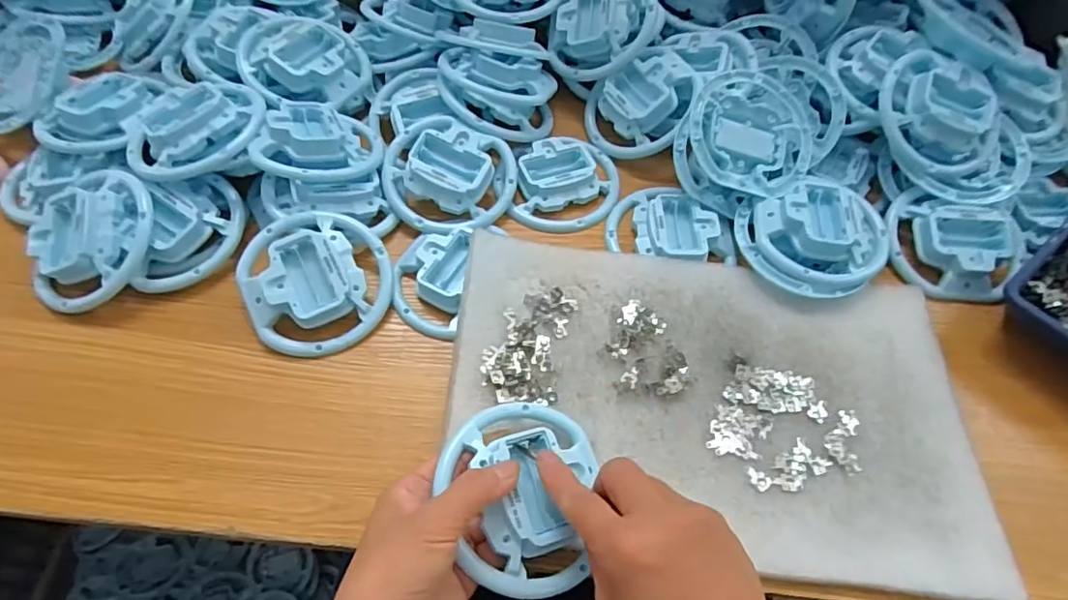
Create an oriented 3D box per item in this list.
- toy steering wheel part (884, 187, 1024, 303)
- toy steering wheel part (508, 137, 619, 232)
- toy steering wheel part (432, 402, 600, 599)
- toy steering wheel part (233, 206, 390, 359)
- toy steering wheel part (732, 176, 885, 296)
[{"bbox_3d":[0.324,-0.048,0.441,0.103,0.029,0.095,-38,67,-23],"label":"toy steering wheel part"},{"bbox_3d":[0.027,-0.097,0.474,0.085,0.024,0.081,4,58,0],"label":"toy steering wheel part"},{"bbox_3d":[-0.010,0.104,0.319,0.086,0.027,0.103,8,58,3],"label":"toy steering wheel part"},{"bbox_3d":[-0.150,-0.015,0.401,0.105,0.034,0.105,5,75,-21],"label":"toy steering wheel part"},{"bbox_3d":[0.214,-0.049,0.432,0.109,0.032,0.095,-16,60,-12],"label":"toy steering wheel part"}]

